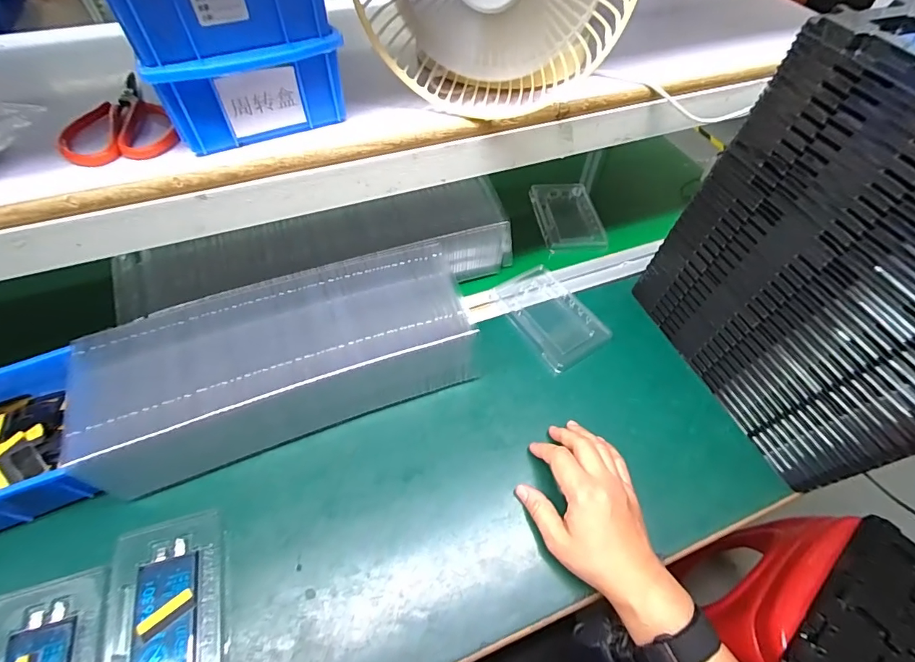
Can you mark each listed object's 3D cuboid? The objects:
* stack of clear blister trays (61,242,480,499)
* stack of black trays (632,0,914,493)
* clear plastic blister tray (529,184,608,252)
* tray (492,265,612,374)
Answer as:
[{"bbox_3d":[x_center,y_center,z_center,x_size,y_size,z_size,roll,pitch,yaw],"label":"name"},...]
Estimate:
[{"bbox_3d":[-0.159,0.027,0.431,0.352,0.088,0.147,-19,56,-15],"label":"stack of clear blister trays"},{"bbox_3d":[0.380,-0.064,0.384,0.211,0.302,0.279,-19,56,-15],"label":"stack of black trays"},{"bbox_3d":[0.157,-0.168,0.635,0.085,0.019,0.131,-5,54,-5],"label":"clear plastic blister tray"},{"bbox_3d":[0.110,-0.019,0.530,0.089,0.014,0.131,-27,59,-20],"label":"tray"}]

